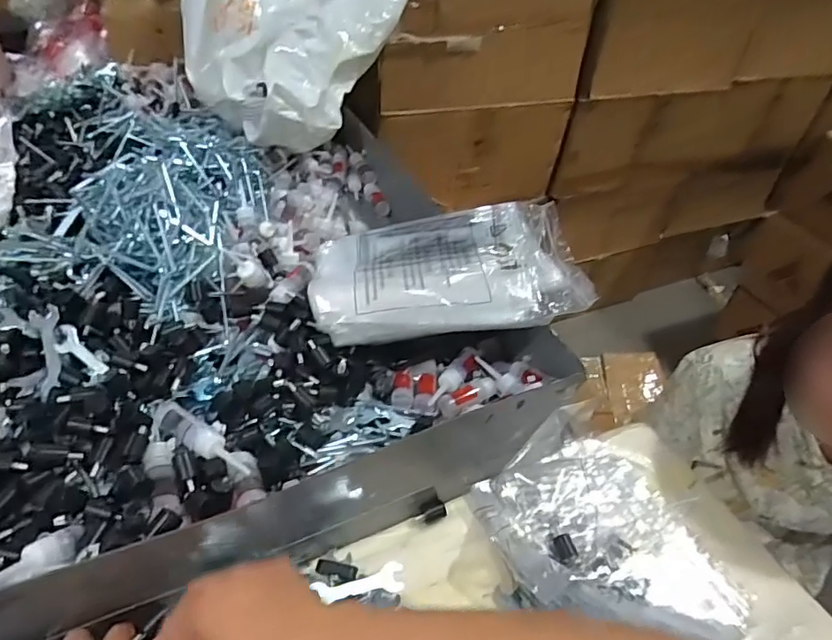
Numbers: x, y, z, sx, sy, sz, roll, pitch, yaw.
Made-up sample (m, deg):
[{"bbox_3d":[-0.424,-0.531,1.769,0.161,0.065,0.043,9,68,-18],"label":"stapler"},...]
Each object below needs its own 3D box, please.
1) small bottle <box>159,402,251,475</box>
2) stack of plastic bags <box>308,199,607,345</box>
[{"bbox_3d":[-0.194,0.110,0.495,0.103,0.022,0.024,28,47,21],"label":"small bottle"},{"bbox_3d":[0.037,-0.066,0.685,0.332,0.048,0.214,-7,44,0],"label":"stack of plastic bags"}]

